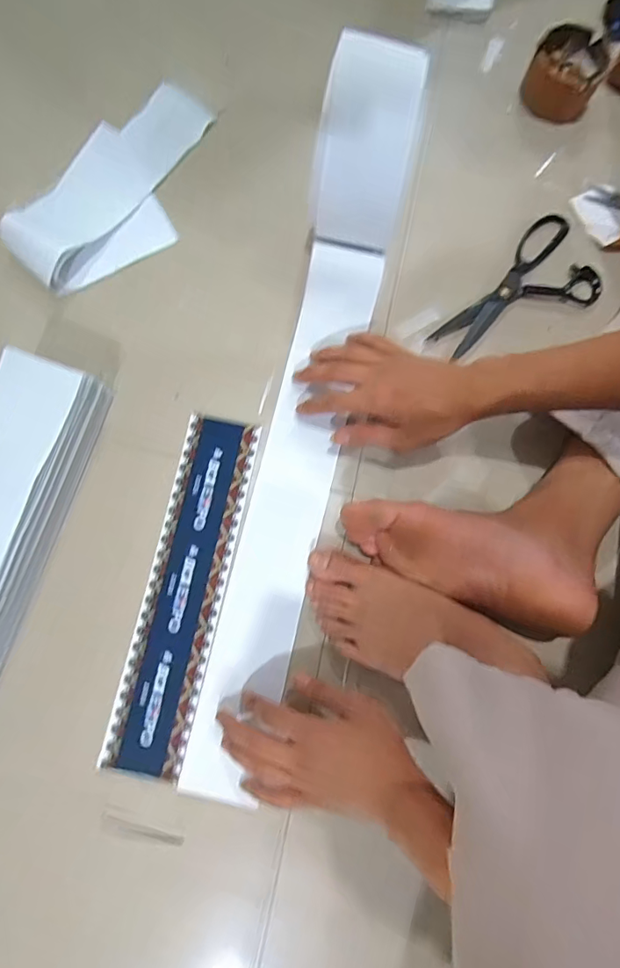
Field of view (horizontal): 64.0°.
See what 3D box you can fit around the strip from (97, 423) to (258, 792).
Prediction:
[{"bbox_3d":[-0.120,0.097,0.477,0.071,0.005,0.332,12,80,-1],"label":"strip"}]

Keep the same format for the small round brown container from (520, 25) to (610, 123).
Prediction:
[{"bbox_3d":[0.285,-0.460,0.561,0.075,0.058,0.079,0,80,-3],"label":"small round brown container"}]

